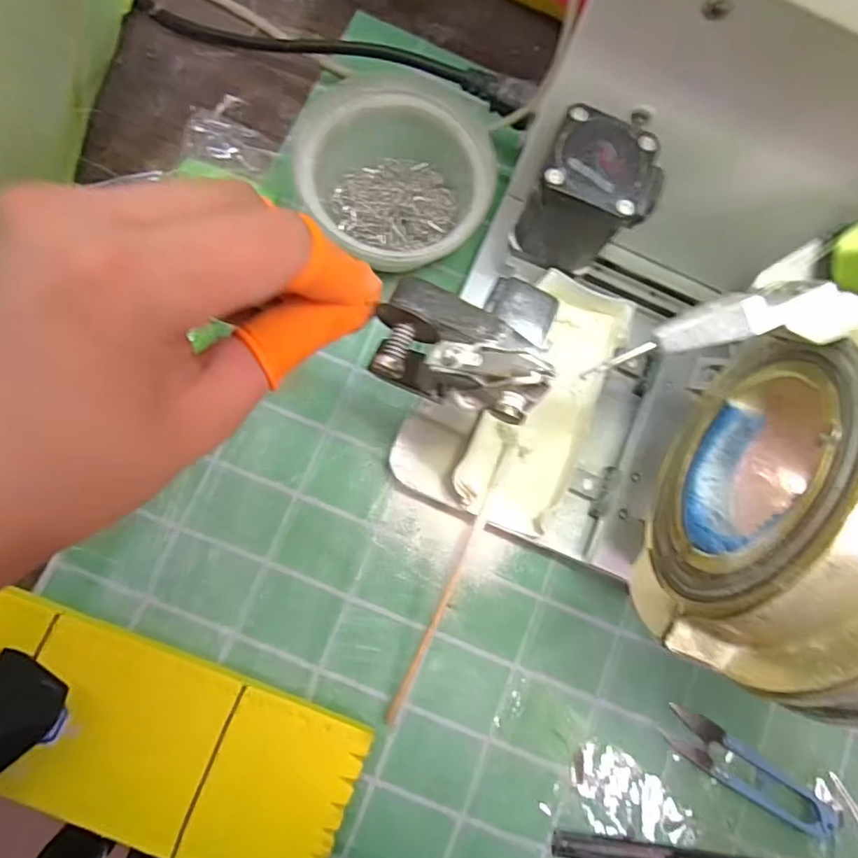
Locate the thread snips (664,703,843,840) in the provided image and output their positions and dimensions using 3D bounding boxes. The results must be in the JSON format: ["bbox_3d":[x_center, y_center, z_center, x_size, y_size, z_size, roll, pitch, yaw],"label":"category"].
[{"bbox_3d":[0.177,0.187,0.296,0.106,0.010,0.024,32,80,0],"label":"thread snips"}]

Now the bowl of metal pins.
[{"bbox_3d":[-0.020,-0.133,0.303,0.099,0.054,0.092,1,82,-5],"label":"bowl of metal pins"}]

